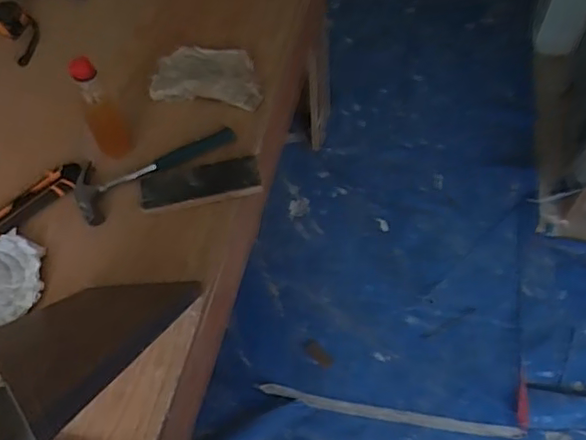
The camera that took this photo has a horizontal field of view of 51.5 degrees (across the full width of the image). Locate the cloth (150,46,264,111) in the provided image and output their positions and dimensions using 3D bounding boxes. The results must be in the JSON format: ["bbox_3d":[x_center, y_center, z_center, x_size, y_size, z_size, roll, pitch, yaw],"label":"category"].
[{"bbox_3d":[-0.138,-0.243,1.015,0.184,0.016,0.124,10,59,8],"label":"cloth"}]

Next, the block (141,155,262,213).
[{"bbox_3d":[-0.136,-0.055,0.903,0.175,0.011,0.070,-12,59,-6],"label":"block"}]

